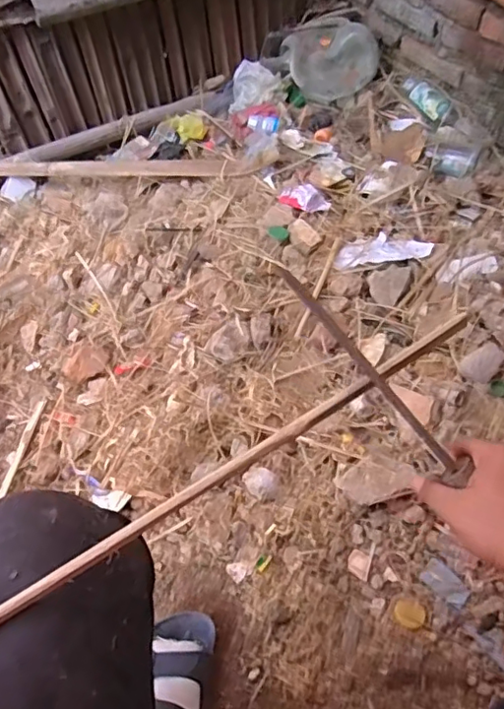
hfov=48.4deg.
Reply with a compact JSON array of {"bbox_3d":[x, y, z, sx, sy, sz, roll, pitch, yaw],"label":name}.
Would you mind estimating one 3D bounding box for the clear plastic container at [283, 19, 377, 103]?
[{"bbox_3d":[0.194,-0.738,1.414,0.238,0.102,0.193,7,55,10],"label":"clear plastic container"}]

